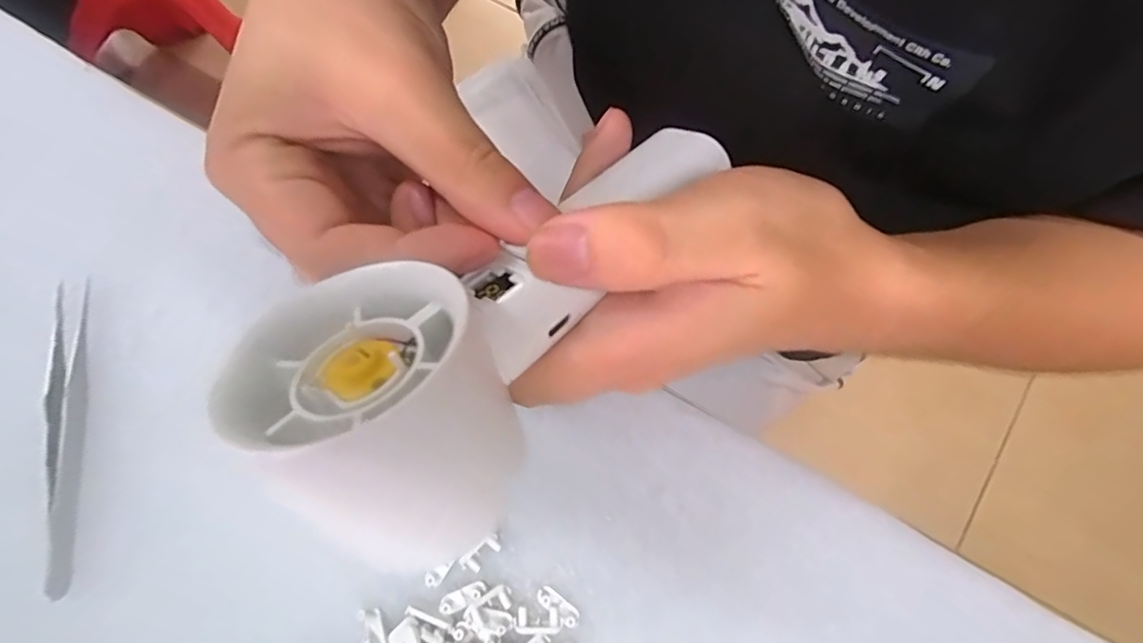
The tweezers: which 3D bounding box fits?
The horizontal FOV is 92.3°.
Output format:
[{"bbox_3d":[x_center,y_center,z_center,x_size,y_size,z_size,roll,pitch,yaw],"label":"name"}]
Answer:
[{"bbox_3d":[-0.208,0.045,0.224,0.013,0.009,0.125,-9,78,-1],"label":"tweezers"}]

